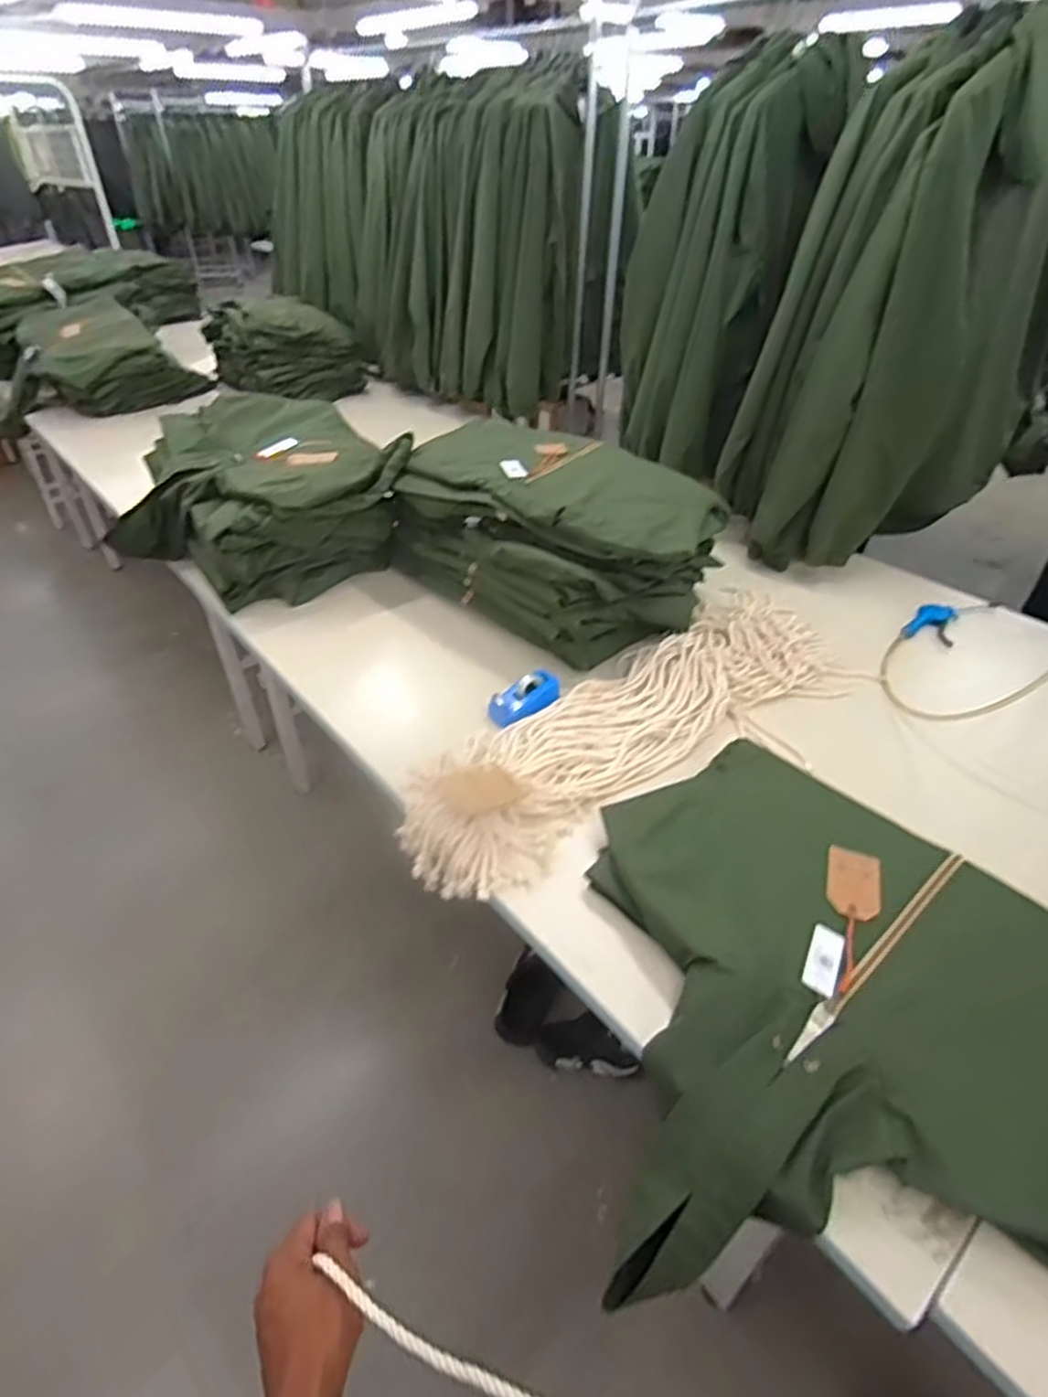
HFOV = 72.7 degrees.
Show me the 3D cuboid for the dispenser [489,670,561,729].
[{"bbox_3d":[0.002,-0.004,1.160,0.129,0.043,0.047,-24,44,-27],"label":"dispenser"}]

